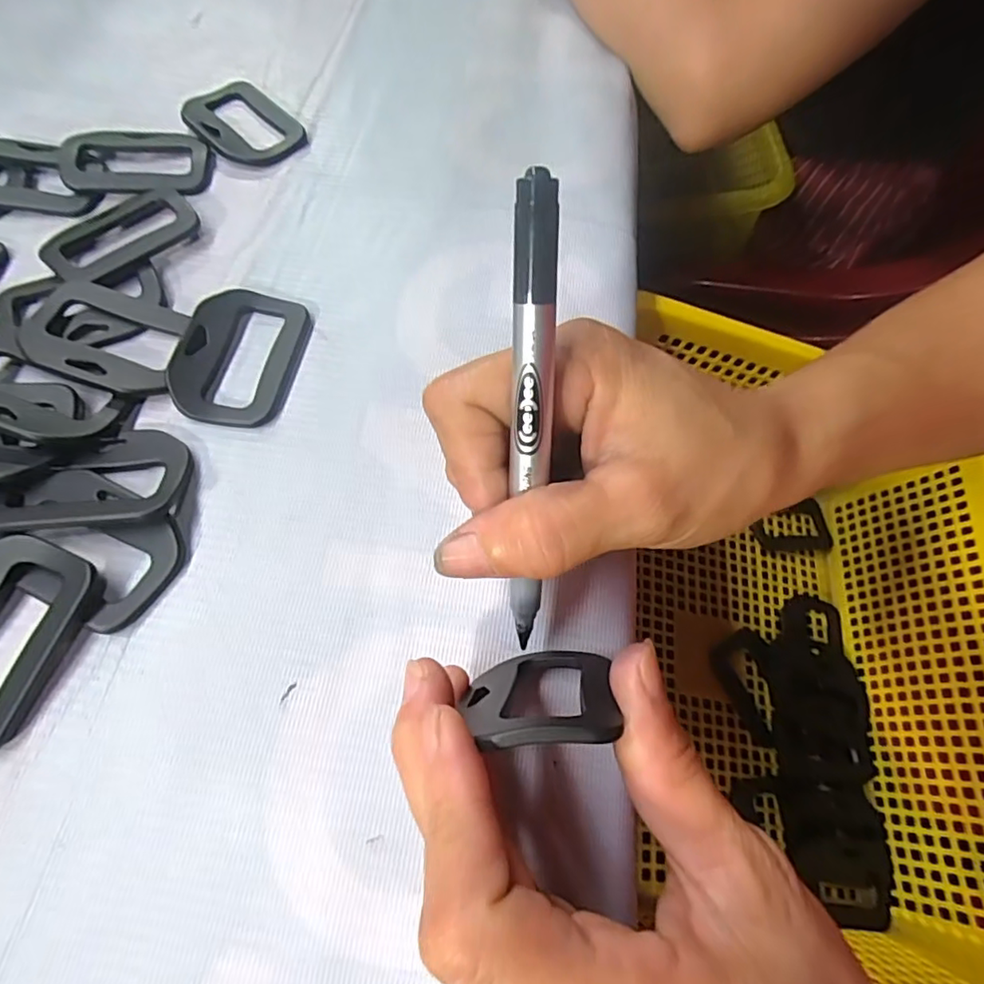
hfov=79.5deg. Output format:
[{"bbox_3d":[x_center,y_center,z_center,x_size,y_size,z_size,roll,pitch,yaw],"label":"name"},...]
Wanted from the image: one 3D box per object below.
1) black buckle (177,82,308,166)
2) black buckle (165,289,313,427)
[{"bbox_3d":[-0.122,-0.180,0.288,0.060,0.006,0.042,40,69,15],"label":"black buckle"},{"bbox_3d":[-0.099,-0.054,0.228,0.044,0.009,0.061,10,65,2],"label":"black buckle"}]

